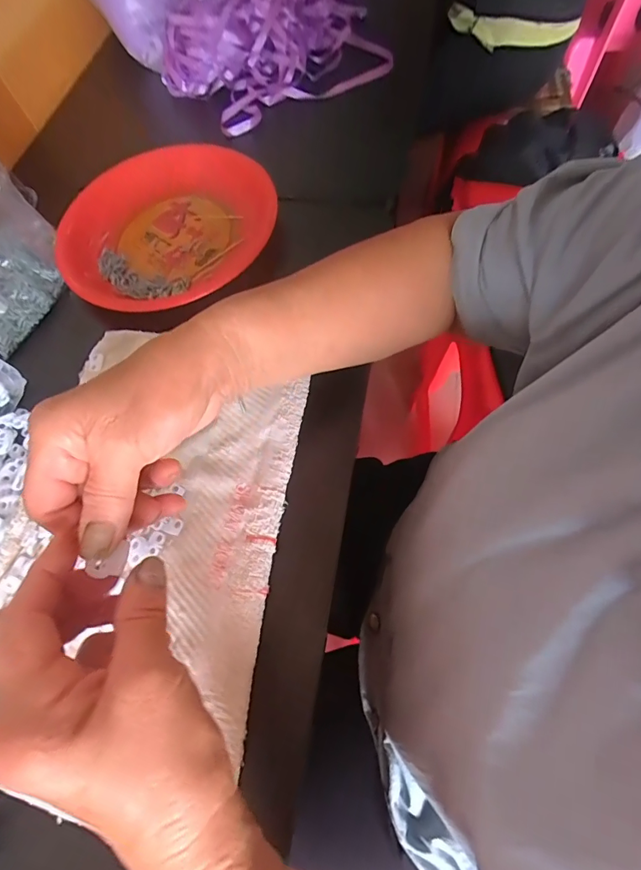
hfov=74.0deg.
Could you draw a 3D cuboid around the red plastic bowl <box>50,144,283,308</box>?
[{"bbox_3d":[-0.178,-0.231,0.453,0.211,0.050,0.219,-2,65,5],"label":"red plastic bowl"}]

